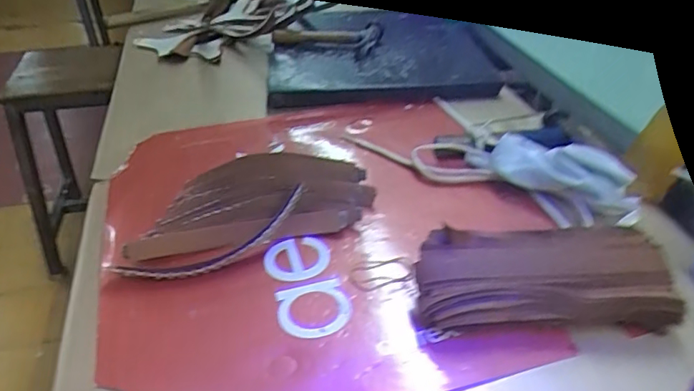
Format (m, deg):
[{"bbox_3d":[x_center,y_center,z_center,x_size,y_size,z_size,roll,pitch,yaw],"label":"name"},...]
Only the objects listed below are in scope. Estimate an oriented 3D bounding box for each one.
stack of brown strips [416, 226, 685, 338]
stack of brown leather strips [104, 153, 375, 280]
[{"bbox_3d":[0.146,0.063,0.400,0.185,0.042,0.077,-3,37,1],"label":"stack of brown strips"},{"bbox_3d":[-0.091,0.011,0.489,0.236,0.033,0.114,-19,40,-20],"label":"stack of brown leather strips"}]

